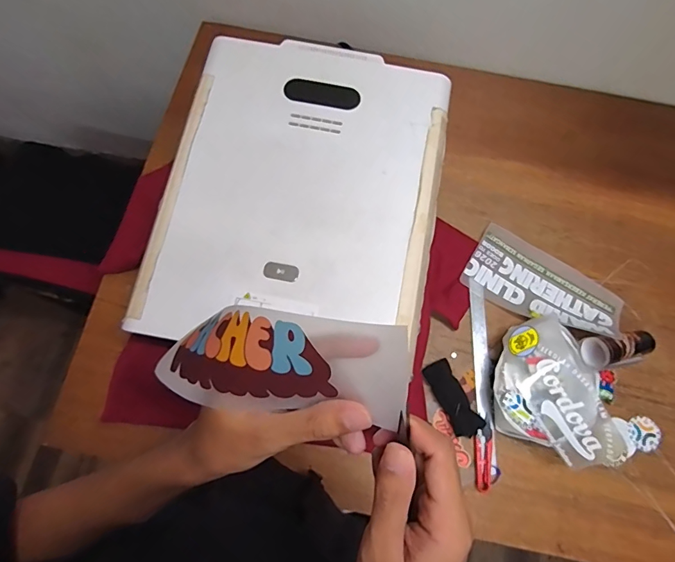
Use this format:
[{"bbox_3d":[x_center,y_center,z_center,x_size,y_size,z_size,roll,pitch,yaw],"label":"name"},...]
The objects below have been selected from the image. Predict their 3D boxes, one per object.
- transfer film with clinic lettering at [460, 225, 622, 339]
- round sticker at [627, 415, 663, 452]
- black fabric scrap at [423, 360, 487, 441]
[{"bbox_3d":[0.374,0.012,0.764,0.273,0.033,0.133,31,76,7],"label":"transfer film with clinic lettering"},{"bbox_3d":[0.518,0.255,0.710,0.056,0.007,0.050,-39,79,-12],"label":"round sticker"},{"bbox_3d":[0.194,0.198,0.713,0.048,0.018,0.127,-28,77,-9],"label":"black fabric scrap"}]

